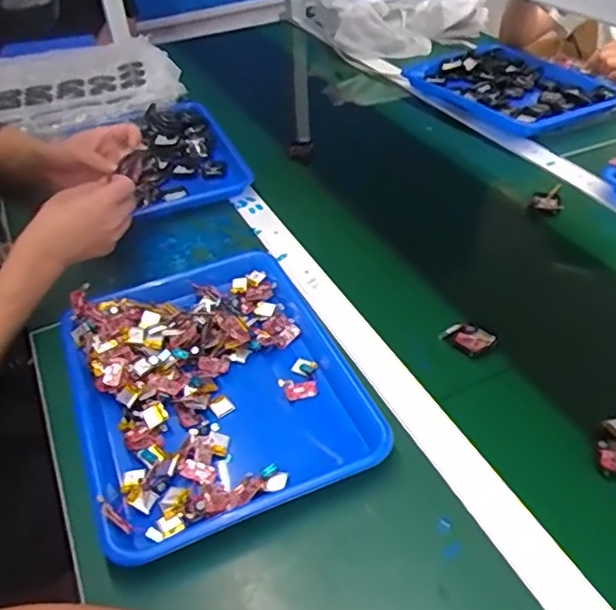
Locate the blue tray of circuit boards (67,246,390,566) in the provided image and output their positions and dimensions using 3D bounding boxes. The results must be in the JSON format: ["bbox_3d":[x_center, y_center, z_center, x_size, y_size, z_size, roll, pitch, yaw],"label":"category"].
[{"bbox_3d":[-0.096,0.069,0.606,0.264,0.038,0.329,-19,42,-17],"label":"blue tray of circuit boards"}]

